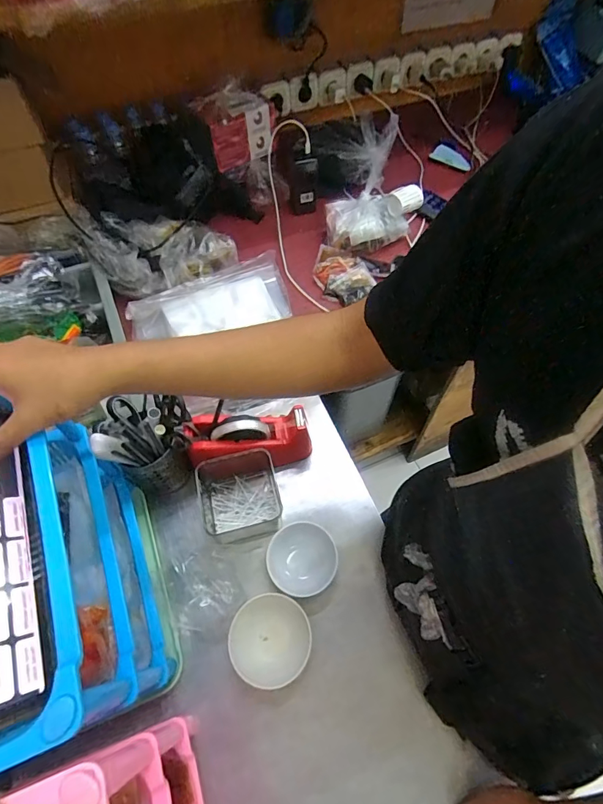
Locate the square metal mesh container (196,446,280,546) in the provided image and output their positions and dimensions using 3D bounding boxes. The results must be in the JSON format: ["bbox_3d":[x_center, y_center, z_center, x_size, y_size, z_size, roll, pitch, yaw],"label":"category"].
[{"bbox_3d":[-0.099,0.149,0.654,0.127,0.070,0.123,-14,60,-8],"label":"square metal mesh container"}]

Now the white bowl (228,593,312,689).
[{"bbox_3d":[-0.042,0.324,0.570,0.106,0.049,0.106,0,59,0],"label":"white bowl"}]

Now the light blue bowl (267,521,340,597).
[{"bbox_3d":[0.001,0.234,0.617,0.101,0.057,0.110,25,62,15],"label":"light blue bowl"}]

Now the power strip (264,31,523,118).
[{"bbox_3d":[0.263,-0.899,1.137,0.791,0.076,0.047,-20,34,-12],"label":"power strip"}]

